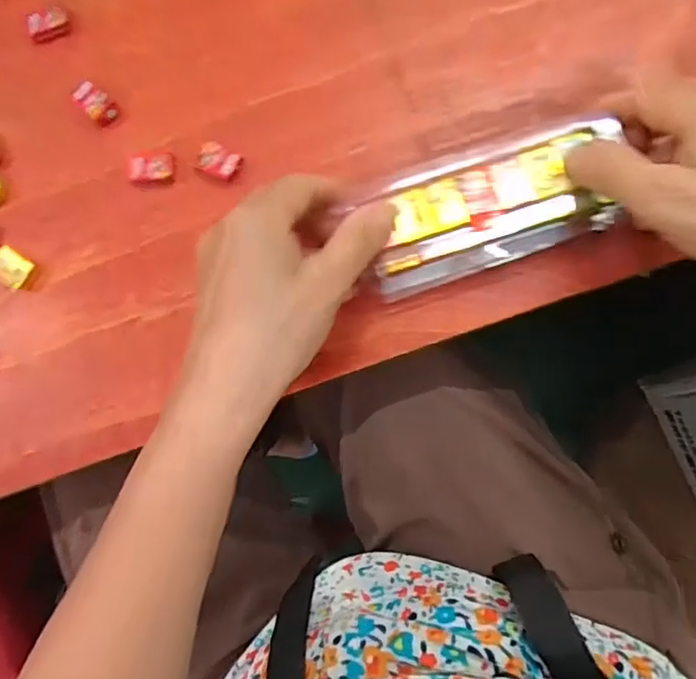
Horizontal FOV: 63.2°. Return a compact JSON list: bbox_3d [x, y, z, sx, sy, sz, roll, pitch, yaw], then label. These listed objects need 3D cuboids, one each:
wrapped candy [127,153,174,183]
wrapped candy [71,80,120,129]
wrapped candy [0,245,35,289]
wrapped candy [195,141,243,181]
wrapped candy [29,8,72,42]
[{"bbox_3d":[-0.115,-0.100,0.330,0.026,0.007,0.017,-6,81,7],"label":"wrapped candy"},{"bbox_3d":[-0.153,-0.142,0.341,0.033,0.006,0.017,43,89,11],"label":"wrapped candy"},{"bbox_3d":[-0.196,-0.042,0.330,0.021,0.009,0.018,31,87,11],"label":"wrapped candy"},{"bbox_3d":[-0.075,-0.102,0.325,0.026,0.008,0.018,30,86,11],"label":"wrapped candy"},{"bbox_3d":[-0.190,-0.200,0.359,0.025,0.007,0.019,-22,80,4],"label":"wrapped candy"}]

